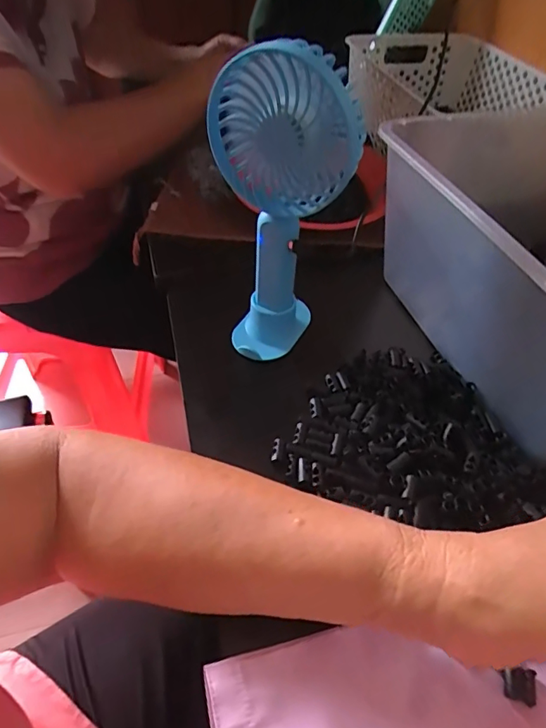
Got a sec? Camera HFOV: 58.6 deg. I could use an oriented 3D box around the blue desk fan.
[{"bbox_3d":[0.006,-0.111,0.363,0.086,0.208,0.084,-11,49,-12],"label":"blue desk fan"}]

